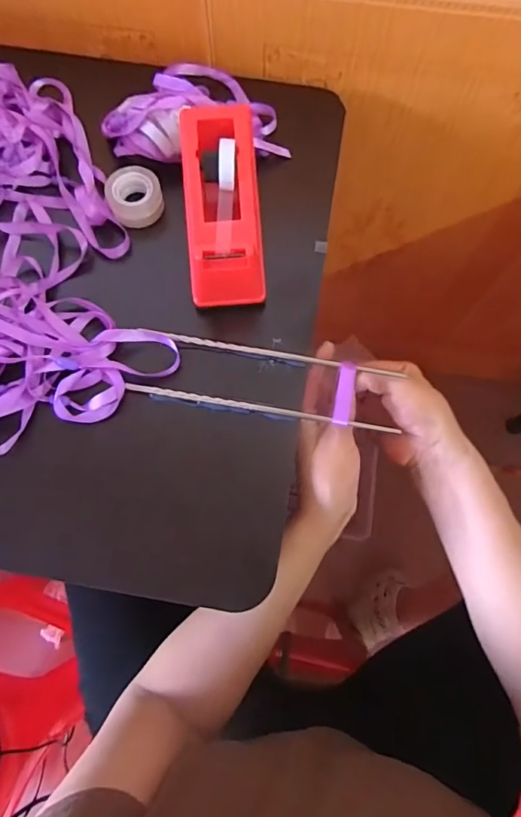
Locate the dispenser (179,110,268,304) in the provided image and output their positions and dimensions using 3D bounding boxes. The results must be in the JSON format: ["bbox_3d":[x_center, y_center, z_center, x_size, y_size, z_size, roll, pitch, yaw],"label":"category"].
[{"bbox_3d":[-0.031,-0.166,0.392,0.061,0.062,0.157,-4,74,-1],"label":"dispenser"}]

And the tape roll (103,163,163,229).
[{"bbox_3d":[-0.113,-0.190,0.428,0.046,0.023,0.047,0,74,0],"label":"tape roll"}]

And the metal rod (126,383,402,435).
[{"bbox_3d":[-0.001,-0.001,0.383,0.213,0.008,0.006,9,78,0],"label":"metal rod"}]

